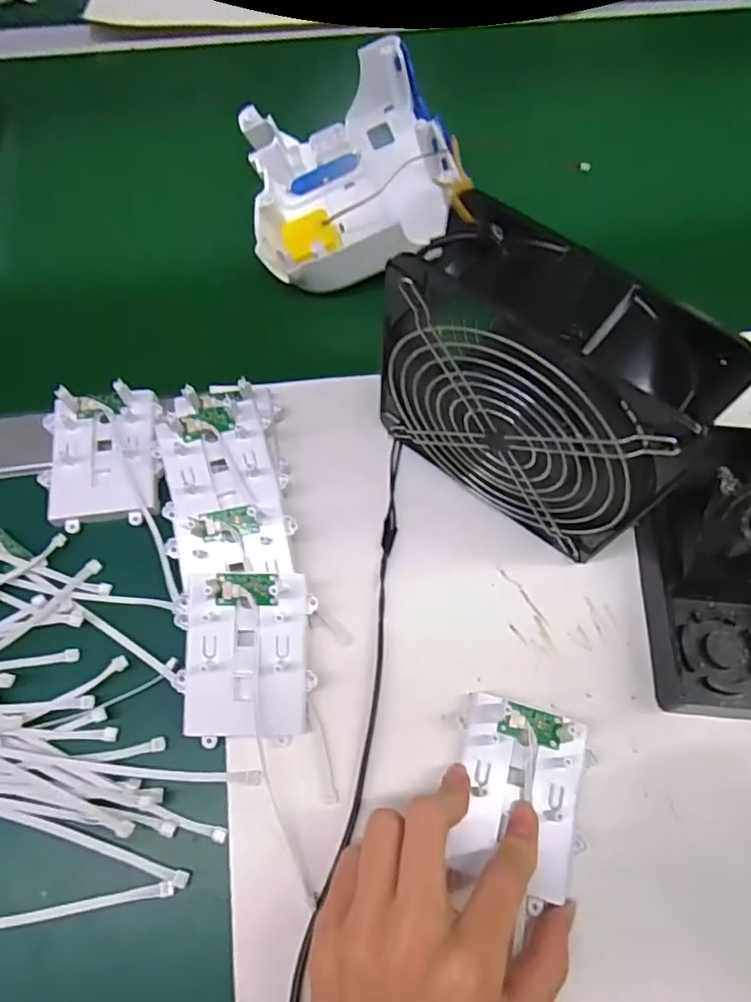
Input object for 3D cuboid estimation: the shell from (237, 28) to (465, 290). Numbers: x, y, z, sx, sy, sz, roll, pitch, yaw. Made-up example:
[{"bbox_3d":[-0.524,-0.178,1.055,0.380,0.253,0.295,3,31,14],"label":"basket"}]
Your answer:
[{"bbox_3d":[-0.021,-0.239,0.431,0.136,0.061,0.182,-9,66,-6],"label":"shell"}]

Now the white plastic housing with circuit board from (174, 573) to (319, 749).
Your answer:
[{"bbox_3d":[-0.066,0.078,0.305,0.065,0.016,0.082,0,89,-2],"label":"white plastic housing with circuit board"}]

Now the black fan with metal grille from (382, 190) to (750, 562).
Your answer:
[{"bbox_3d":[0.077,-0.050,0.304,0.145,0.153,0.062,34,69,13],"label":"black fan with metal grille"}]

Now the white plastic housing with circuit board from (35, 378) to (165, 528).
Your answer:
[{"bbox_3d":[-0.163,-0.028,0.354,0.065,0.024,0.080,-8,66,-5],"label":"white plastic housing with circuit board"}]

